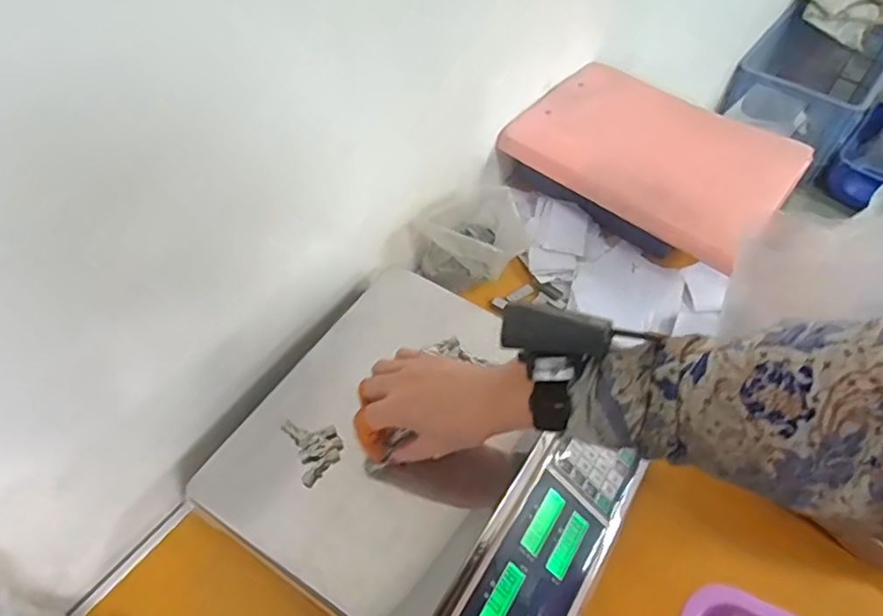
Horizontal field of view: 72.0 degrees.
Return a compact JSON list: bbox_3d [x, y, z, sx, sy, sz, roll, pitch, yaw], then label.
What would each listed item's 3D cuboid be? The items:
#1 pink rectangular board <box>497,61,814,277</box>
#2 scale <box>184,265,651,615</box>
[{"bbox_3d":[0.261,-0.200,0.745,0.310,0.040,0.239,35,59,17],"label":"pink rectangular board"},{"bbox_3d":[0.000,0.151,0.542,0.302,0.115,0.278,29,59,20],"label":"scale"}]

